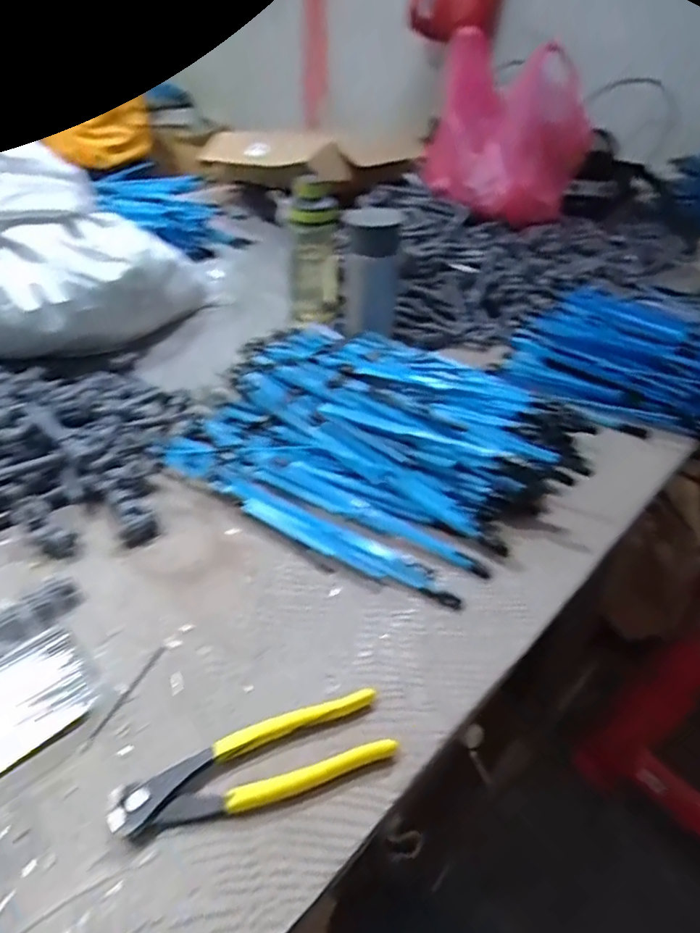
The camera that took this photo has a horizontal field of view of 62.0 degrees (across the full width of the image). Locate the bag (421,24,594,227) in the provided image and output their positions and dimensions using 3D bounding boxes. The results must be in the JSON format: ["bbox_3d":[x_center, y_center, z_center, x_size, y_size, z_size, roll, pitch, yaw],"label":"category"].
[{"bbox_3d":[0.249,-0.542,0.944,0.165,0.220,0.236,-6,40,-10],"label":"bag"}]

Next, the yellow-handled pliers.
[{"bbox_3d":[-0.057,0.184,0.360,0.168,0.013,0.047,-13,41,-17],"label":"yellow-handled pliers"}]

